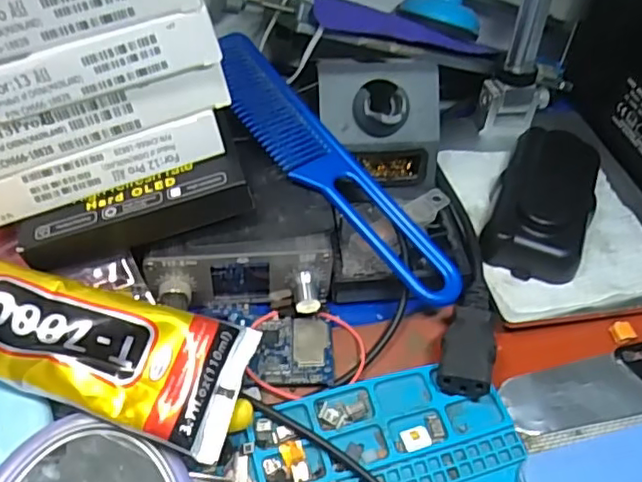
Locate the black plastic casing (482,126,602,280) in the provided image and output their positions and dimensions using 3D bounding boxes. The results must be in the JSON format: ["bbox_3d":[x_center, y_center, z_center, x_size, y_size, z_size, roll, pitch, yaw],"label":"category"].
[{"bbox_3d":[0.121,-0.023,0.328,0.049,0.023,0.098,21,53,13],"label":"black plastic casing"}]

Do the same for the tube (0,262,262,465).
[{"bbox_3d":[-0.101,0.040,0.242,0.141,0.023,0.050,20,51,-6],"label":"tube"}]

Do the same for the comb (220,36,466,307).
[{"bbox_3d":[0.001,-0.039,0.310,0.037,0.004,0.183,-31,71,-31],"label":"comb"}]

